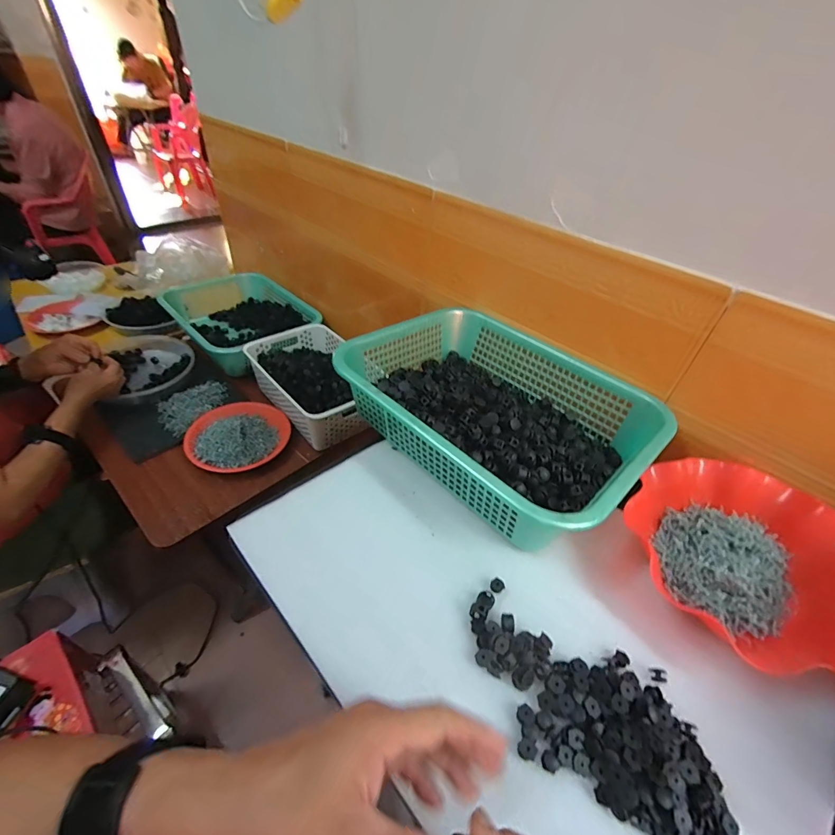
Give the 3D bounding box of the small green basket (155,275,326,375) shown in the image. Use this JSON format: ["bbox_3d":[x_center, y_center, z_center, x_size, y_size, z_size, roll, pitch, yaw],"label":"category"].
[{"bbox_3d":[-0.489,-0.275,1.090,0.304,0.100,0.405,-31,53,-34],"label":"small green basket"}]

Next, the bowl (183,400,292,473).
[{"bbox_3d":[-0.368,0.017,0.810,0.193,0.050,0.187,3,42,-3],"label":"bowl"}]

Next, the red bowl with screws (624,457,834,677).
[{"bbox_3d":[0.340,0.147,0.420,0.210,0.076,0.230,-11,44,-18],"label":"red bowl with screws"}]

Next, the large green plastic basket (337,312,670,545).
[{"bbox_3d":[0.105,-0.016,0.551,0.290,0.103,0.384,-31,53,-34],"label":"large green plastic basket"}]

